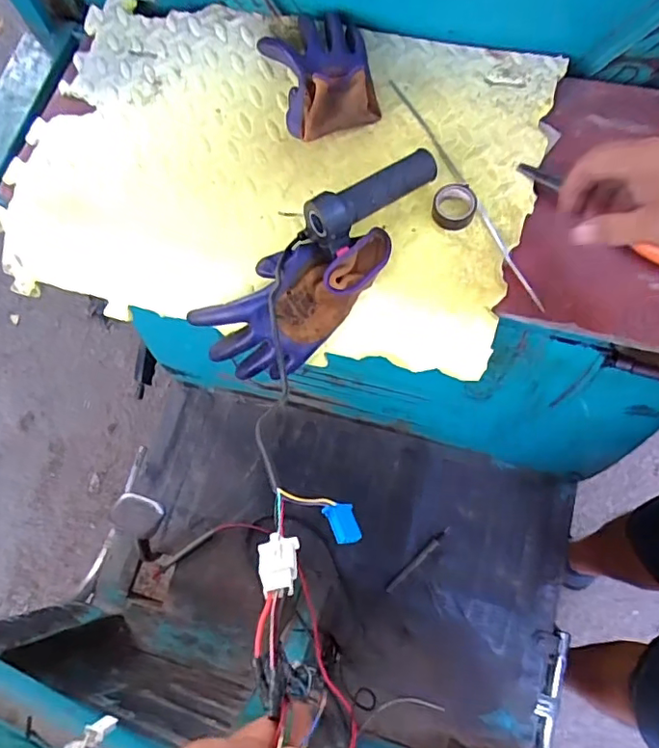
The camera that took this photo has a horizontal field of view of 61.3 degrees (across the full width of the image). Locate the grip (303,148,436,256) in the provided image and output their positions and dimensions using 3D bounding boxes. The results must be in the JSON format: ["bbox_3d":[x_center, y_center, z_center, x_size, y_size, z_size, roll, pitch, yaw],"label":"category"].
[{"bbox_3d":[0.044,-0.182,0.569,0.143,0.055,0.052,-40,76,-11],"label":"grip"}]

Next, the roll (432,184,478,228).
[{"bbox_3d":[0.130,-0.177,0.577,0.044,0.020,0.050,16,73,6],"label":"roll"}]

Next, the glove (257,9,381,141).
[{"bbox_3d":[-0.011,-0.350,0.622,0.109,0.066,0.172,-18,73,-5],"label":"glove"}]

